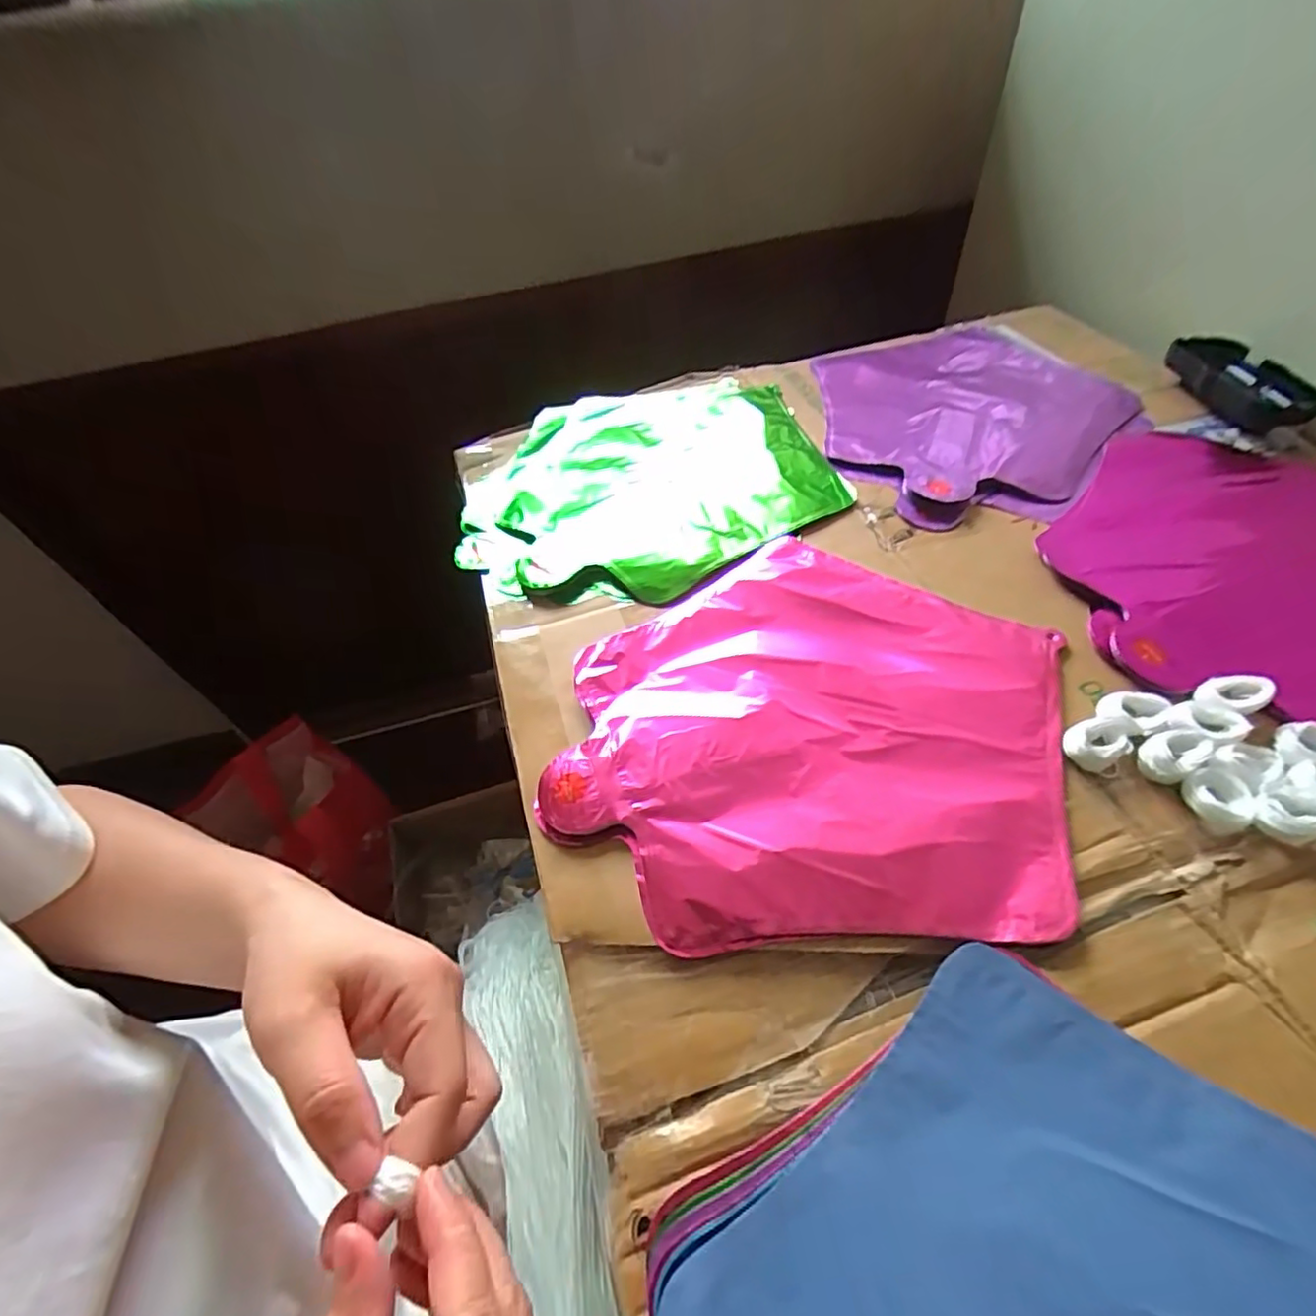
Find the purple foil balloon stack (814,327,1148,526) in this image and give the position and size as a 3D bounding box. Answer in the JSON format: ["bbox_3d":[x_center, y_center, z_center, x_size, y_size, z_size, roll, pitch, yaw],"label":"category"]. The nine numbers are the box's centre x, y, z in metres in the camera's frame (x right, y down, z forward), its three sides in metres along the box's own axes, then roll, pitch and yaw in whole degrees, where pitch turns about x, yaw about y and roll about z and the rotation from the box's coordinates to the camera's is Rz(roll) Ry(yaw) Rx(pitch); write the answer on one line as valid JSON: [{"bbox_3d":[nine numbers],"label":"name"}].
[{"bbox_3d":[0.229,-0.192,0.476,0.238,0.015,0.239,-25,53,-16],"label":"purple foil balloon stack"}]

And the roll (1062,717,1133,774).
[{"bbox_3d":[0.203,0.039,0.287,0.031,0.008,0.022,-26,53,-16],"label":"roll"}]

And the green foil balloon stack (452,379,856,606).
[{"bbox_3d":[-0.012,-0.129,0.450,0.250,0.017,0.240,-8,50,-2],"label":"green foil balloon stack"}]

